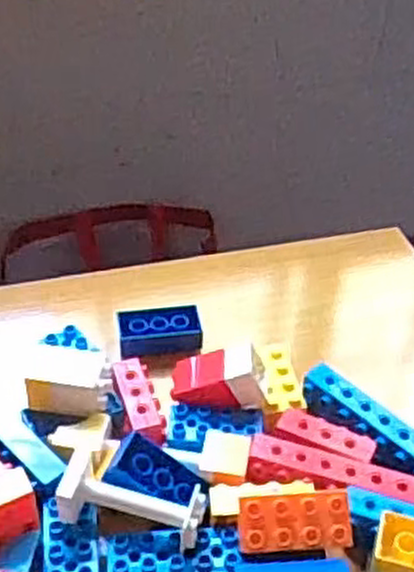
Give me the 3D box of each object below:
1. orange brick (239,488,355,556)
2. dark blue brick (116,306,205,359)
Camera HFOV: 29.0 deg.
[{"bbox_3d":[0.049,0.135,0.458,0.062,0.019,0.031,-2,76,-5],"label":"orange brick"},{"bbox_3d":[-0.036,0.035,0.614,0.062,0.019,0.035,-4,41,-7],"label":"dark blue brick"}]

